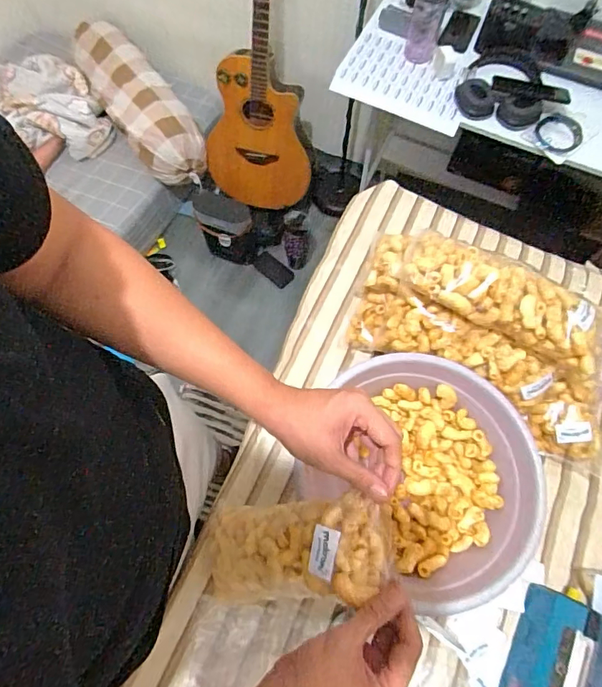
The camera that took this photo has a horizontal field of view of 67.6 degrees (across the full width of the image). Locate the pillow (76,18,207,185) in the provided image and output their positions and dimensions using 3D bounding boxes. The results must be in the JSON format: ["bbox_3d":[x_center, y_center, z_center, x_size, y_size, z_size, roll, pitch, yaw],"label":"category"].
[{"bbox_3d":[-0.575,-0.858,1.585,0.226,0.165,0.734,-34,73,-13],"label":"pillow"}]

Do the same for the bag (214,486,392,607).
[{"bbox_3d":[-0.022,0.228,0.496,0.054,0.262,0.102,14,60,-44],"label":"bag"}]

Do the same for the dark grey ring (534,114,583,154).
[{"bbox_3d":[0.538,-0.436,0.940,0.093,0.017,0.098,0,69,-1],"label":"dark grey ring"}]

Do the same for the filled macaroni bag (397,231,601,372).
[{"bbox_3d":[0.261,-0.064,0.580,0.261,0.056,0.100,25,70,9],"label":"filled macaroni bag"}]

